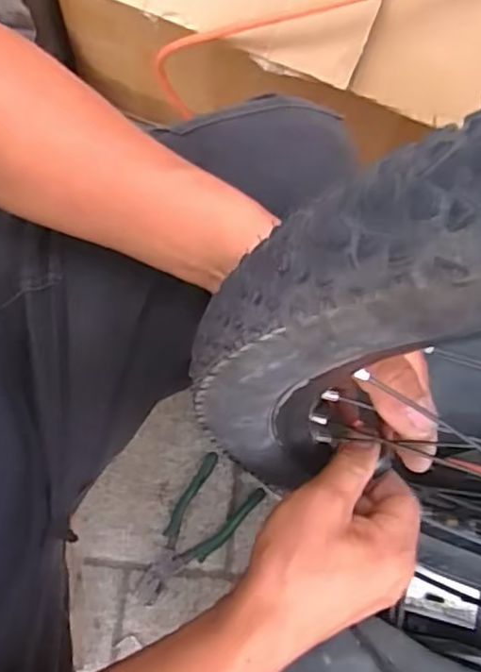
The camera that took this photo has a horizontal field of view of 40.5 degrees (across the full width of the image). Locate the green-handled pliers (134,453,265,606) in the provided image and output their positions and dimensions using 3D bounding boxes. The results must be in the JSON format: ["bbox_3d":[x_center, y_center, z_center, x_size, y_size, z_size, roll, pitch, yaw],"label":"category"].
[{"bbox_3d":[-0.060,0.261,0.848,0.087,0.024,0.194,34,72,8],"label":"green-handled pliers"}]

